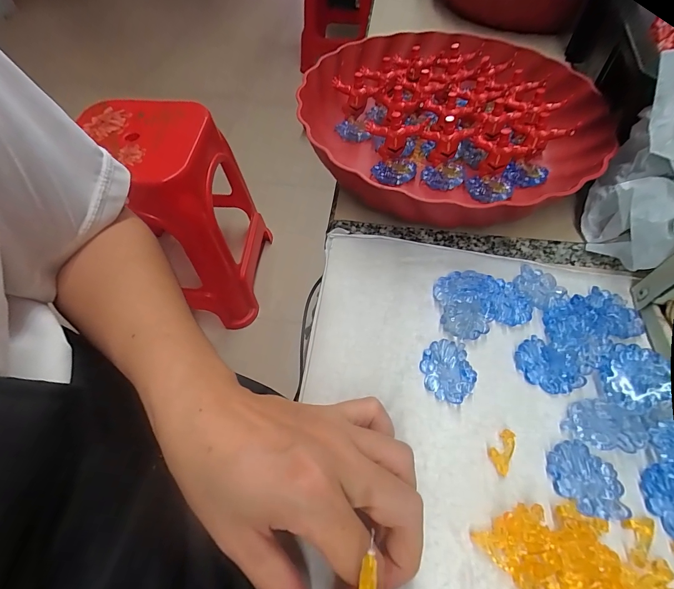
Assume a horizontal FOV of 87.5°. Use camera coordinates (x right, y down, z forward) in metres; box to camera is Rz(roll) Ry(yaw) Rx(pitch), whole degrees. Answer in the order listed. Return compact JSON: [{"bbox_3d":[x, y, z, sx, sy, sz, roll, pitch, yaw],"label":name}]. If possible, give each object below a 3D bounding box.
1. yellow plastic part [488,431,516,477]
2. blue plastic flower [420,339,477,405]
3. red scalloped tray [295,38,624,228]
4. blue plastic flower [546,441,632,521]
[{"bbox_3d":[0.087,0.083,0.187,0.011,0.005,0.022,22,59,15],"label":"yellow plastic part"},{"bbox_3d":[0.066,0.045,0.210,0.029,0.006,0.036,-5,57,-3],"label":"blue plastic flower"},{"bbox_3d":[0.087,-0.149,0.304,0.233,0.053,0.244,-25,60,-15],"label":"red scalloped tray"},{"bbox_3d":[0.126,0.093,0.179,0.032,0.004,0.033,6,57,5],"label":"blue plastic flower"}]

